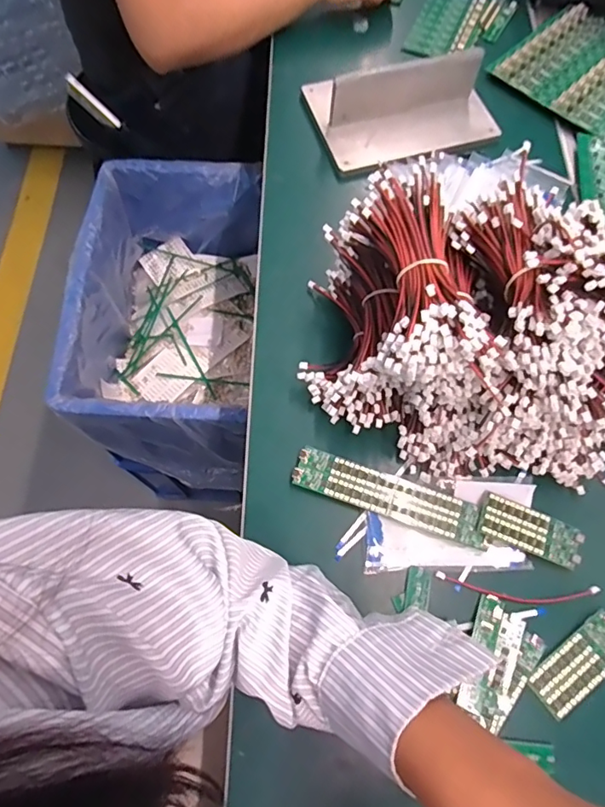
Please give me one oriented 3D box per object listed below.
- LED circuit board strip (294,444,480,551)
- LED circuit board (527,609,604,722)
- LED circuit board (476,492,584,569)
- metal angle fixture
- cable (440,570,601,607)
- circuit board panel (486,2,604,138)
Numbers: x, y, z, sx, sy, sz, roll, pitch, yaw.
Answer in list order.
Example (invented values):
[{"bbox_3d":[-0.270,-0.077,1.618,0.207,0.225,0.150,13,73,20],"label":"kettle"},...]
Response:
[{"bbox_3d":[0.072,0.078,0.422,0.162,0.009,0.035,19,70,6],"label":"LED circuit board strip"},{"bbox_3d":[0.214,0.198,0.377,0.084,0.006,0.033,-36,74,-13],"label":"LED circuit board"},{"bbox_3d":[0.188,0.104,0.410,0.085,0.011,0.036,19,70,7],"label":"LED circuit board"},{"bbox_3d":[0.120,-0.339,0.555,0.211,0.058,0.122,-11,70,-5],"label":"metal angle fixture"},{"bbox_3d":[0.174,0.152,0.402,0.130,0.008,0.019,5,69,1],"label":"cable"},{"bbox_3d":[0.360,-0.421,0.620,0.170,0.009,0.190,43,74,14],"label":"circuit board panel"}]

